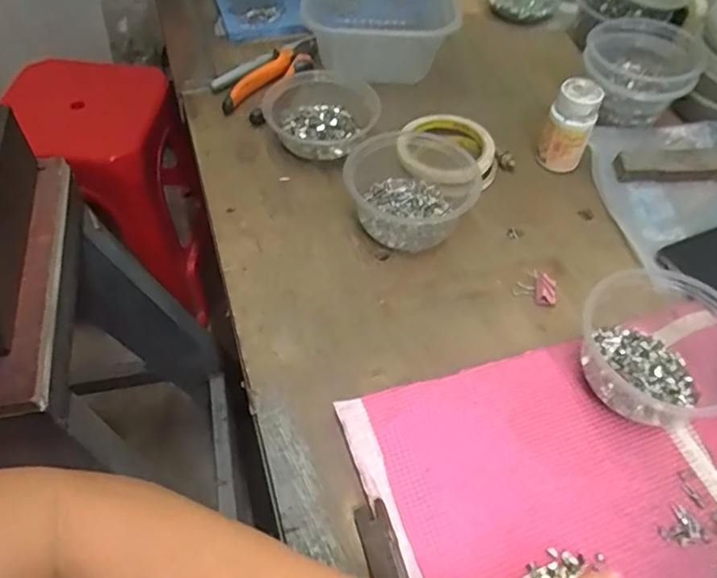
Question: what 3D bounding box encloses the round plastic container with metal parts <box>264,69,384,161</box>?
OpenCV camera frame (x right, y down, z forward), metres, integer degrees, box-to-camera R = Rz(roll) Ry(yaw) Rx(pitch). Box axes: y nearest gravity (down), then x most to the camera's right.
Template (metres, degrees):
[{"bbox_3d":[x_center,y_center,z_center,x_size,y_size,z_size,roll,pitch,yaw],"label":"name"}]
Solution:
[{"bbox_3d":[-0.038,-0.174,0.613,0.114,0.043,0.124,1,52,-3],"label":"round plastic container with metal parts"}]

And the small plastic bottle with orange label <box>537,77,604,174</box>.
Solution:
[{"bbox_3d":[0.206,-0.162,0.584,0.044,0.075,0.040,19,53,13],"label":"small plastic bottle with orange label"}]

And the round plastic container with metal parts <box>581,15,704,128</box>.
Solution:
[{"bbox_3d":[0.295,-0.232,0.642,0.109,0.068,0.095,5,52,2],"label":"round plastic container with metal parts"}]

